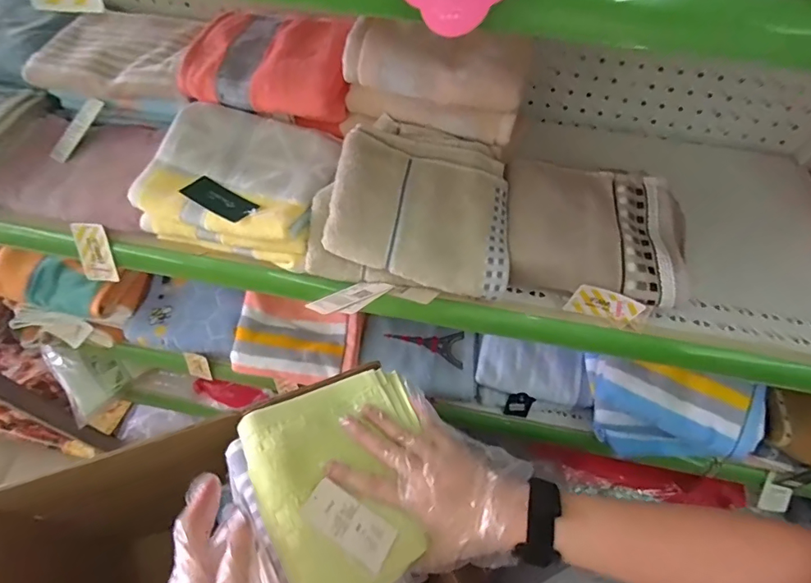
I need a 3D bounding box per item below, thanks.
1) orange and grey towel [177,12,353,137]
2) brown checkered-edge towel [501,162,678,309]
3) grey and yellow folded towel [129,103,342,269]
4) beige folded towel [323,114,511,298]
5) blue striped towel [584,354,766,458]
[{"bbox_3d":[-0.160,-0.270,0.578,0.195,0.075,0.130,12,58,6],"label":"orange and grey towel"},{"bbox_3d":[0.193,-0.071,0.505,0.170,0.040,0.157,11,58,5],"label":"brown checkered-edge towel"},{"bbox_3d":[-0.178,-0.128,0.523,0.189,0.054,0.170,12,58,6],"label":"grey and yellow folded towel"},{"bbox_3d":[0.022,-0.100,0.496,0.180,0.050,0.187,8,58,3],"label":"beige folded towel"},{"bbox_3d":[0.356,0.172,0.670,0.207,0.182,0.073,18,59,9],"label":"blue striped towel"}]

